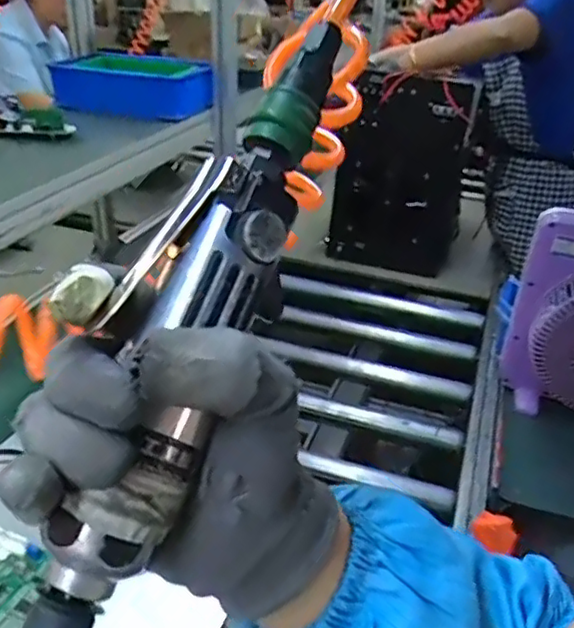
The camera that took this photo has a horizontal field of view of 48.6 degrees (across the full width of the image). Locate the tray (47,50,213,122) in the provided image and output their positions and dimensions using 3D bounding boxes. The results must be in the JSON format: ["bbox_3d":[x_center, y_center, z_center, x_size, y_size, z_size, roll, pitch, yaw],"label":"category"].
[{"bbox_3d":[-0.297,-0.460,1.278,0.312,0.092,0.149,10,31,12],"label":"tray"}]

